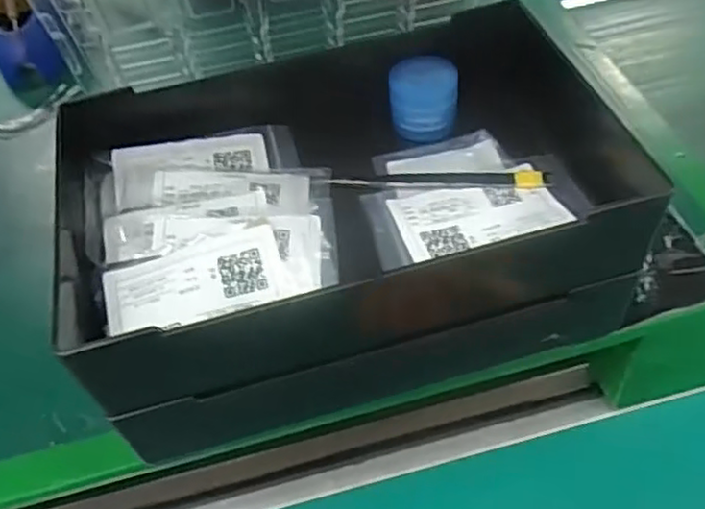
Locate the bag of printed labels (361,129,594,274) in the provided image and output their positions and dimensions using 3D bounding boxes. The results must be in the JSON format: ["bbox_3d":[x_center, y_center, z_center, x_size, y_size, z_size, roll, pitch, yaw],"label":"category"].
[{"bbox_3d":[0.057,-0.033,0.357,0.104,0.007,0.080,-14,49,-6],"label":"bag of printed labels"}]

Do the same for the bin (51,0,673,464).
[{"bbox_3d":[-0.013,-0.034,0.380,0.264,0.097,0.232,-15,49,-6],"label":"bin"}]

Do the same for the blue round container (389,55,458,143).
[{"bbox_3d":[0.039,-0.086,0.380,0.036,0.034,0.030,-4,49,3],"label":"blue round container"}]

